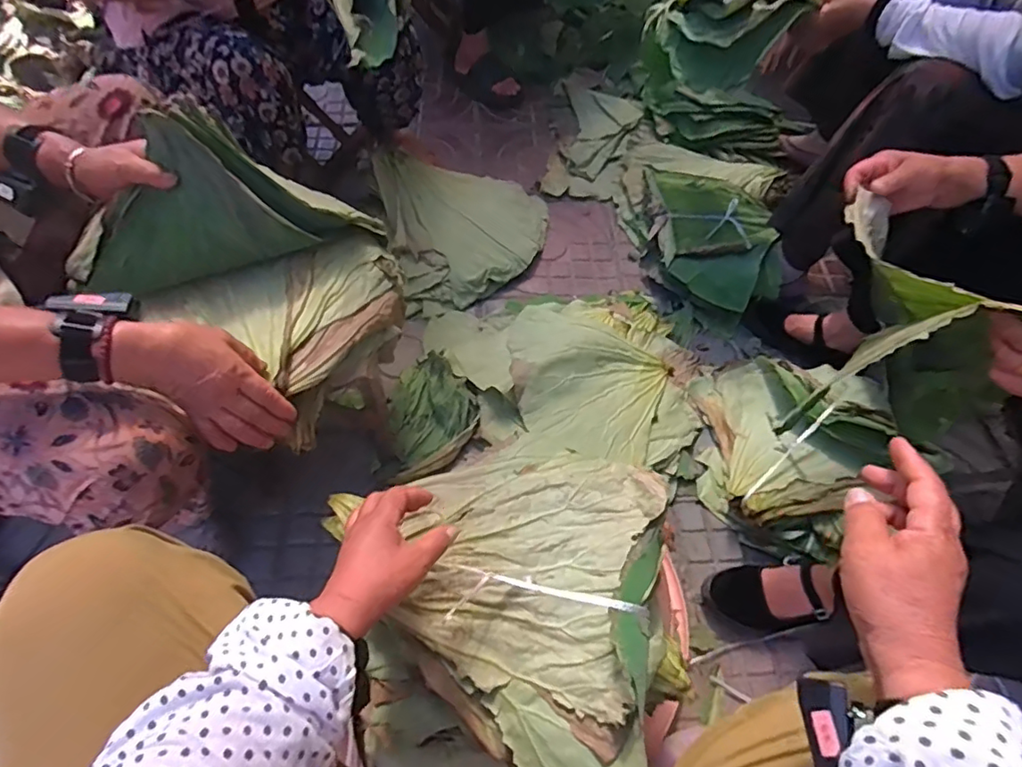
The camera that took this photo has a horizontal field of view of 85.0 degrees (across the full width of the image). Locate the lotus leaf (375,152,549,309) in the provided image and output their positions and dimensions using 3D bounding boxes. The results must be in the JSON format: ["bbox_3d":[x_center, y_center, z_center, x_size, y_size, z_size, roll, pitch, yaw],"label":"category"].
[{"bbox_3d":[-0.083,-0.348,1.218,0.377,0.143,0.346,-12,60,-9],"label":"lotus leaf"}]

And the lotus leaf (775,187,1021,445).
[{"bbox_3d":[0.445,-0.087,0.636,0.138,0.291,0.275,-3,59,-4],"label":"lotus leaf"}]

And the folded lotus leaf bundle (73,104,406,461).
[{"bbox_3d":[-0.298,-0.163,0.675,0.290,0.242,0.281,31,62,16],"label":"folded lotus leaf bundle"}]

